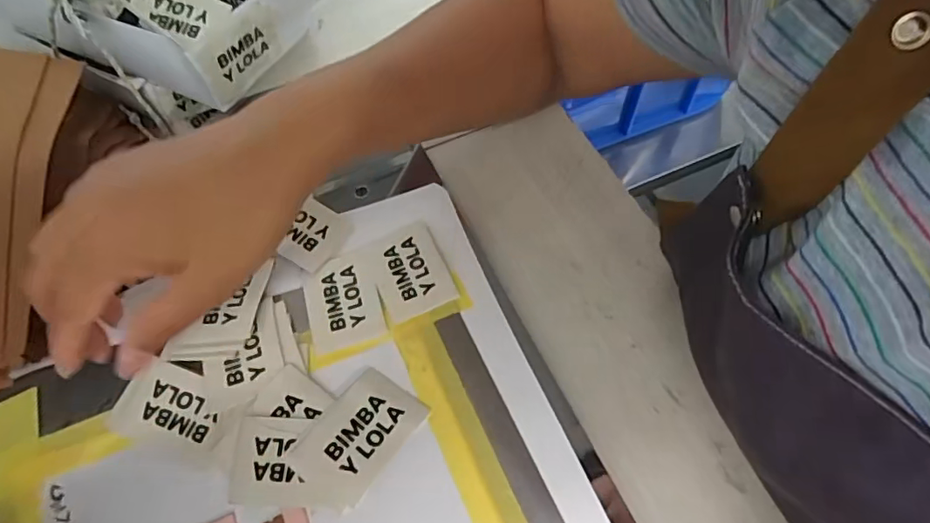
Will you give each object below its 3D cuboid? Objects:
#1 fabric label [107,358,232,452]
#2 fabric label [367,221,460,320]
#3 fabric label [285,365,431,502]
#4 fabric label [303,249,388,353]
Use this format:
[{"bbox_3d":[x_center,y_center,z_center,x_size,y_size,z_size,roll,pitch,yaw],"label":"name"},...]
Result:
[{"bbox_3d":[-0.152,0.077,0.290,0.059,0.008,0.038,17,59,7],"label":"fabric label"},{"bbox_3d":[-0.033,0.005,0.330,0.041,0.008,0.058,-18,61,-13],"label":"fabric label"},{"bbox_3d":[-0.053,0.086,0.280,0.042,0.004,0.060,34,63,16],"label":"fabric label"},{"bbox_3d":[-0.071,0.021,0.321,0.042,0.004,0.056,-13,60,-11],"label":"fabric label"}]

